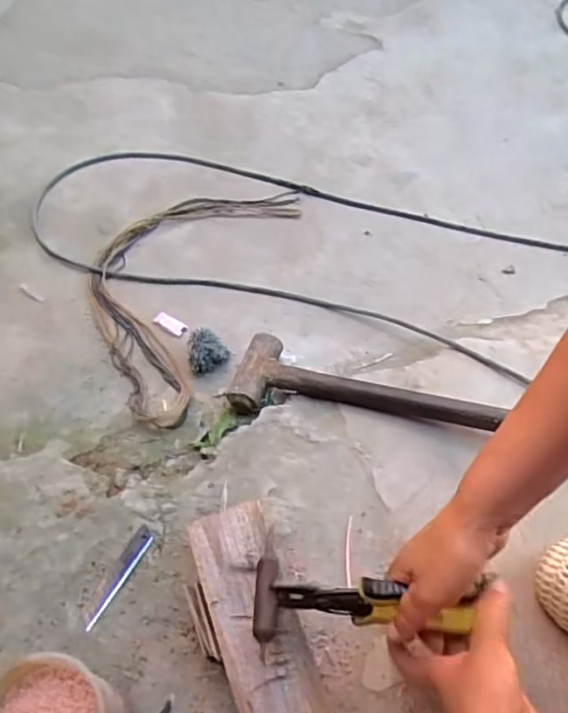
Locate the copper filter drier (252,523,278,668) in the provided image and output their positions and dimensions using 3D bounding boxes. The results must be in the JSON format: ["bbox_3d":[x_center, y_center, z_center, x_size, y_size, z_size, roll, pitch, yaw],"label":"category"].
[{"bbox_3d":[-0.014,0.187,0.477,0.018,0.021,0.112,3,33,0],"label":"copper filter drier"}]

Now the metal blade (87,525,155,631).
[{"bbox_3d":[-0.160,0.211,0.563,0.018,0.004,0.101,25,58,14],"label":"metal blade"}]

